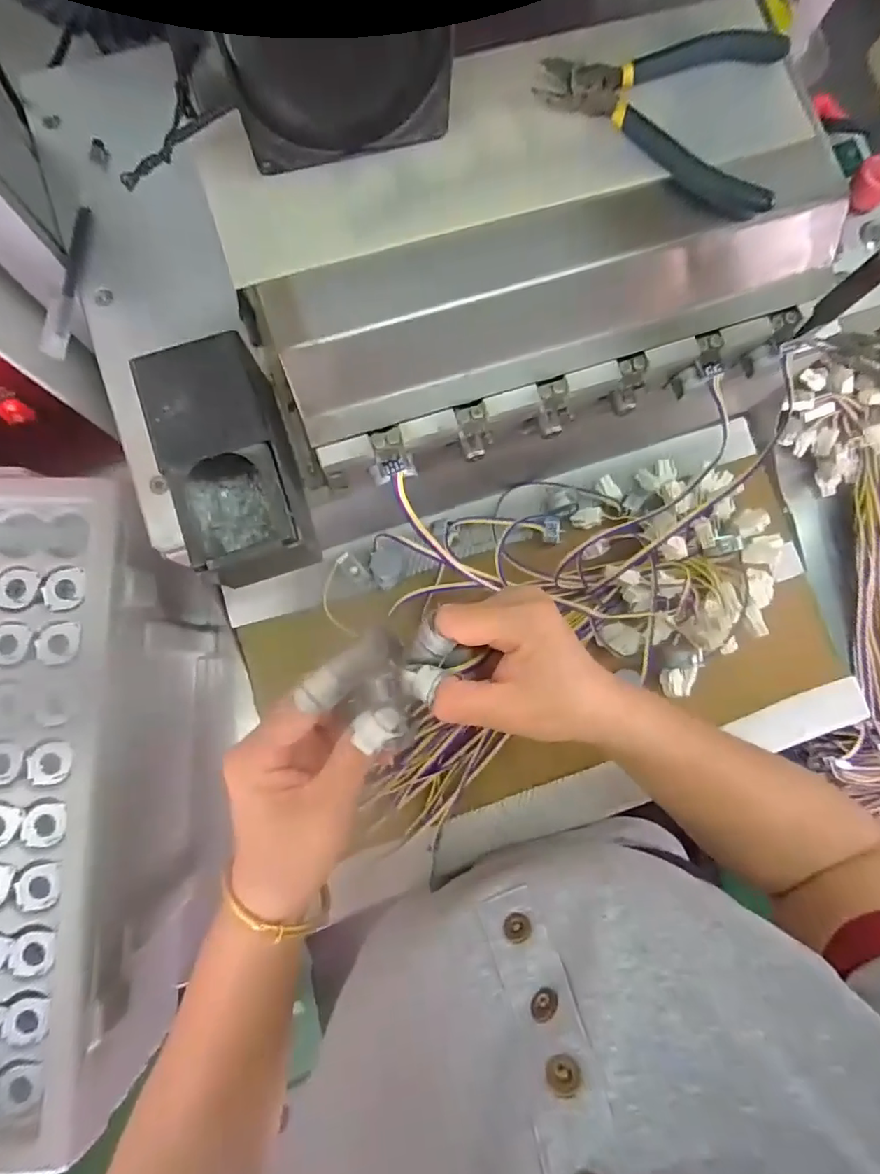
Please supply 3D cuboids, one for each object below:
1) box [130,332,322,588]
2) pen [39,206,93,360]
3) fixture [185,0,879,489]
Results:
[{"bbox_3d":[-0.104,-0.058,0.290,0.061,0.061,0.116,-17,85,-5],"label":"box"},{"bbox_3d":[-0.223,-0.183,0.332,0.013,0.009,0.094,8,83,-2],"label":"pen"},{"bbox_3d":[0.052,-0.165,0.280,0.294,0.060,0.173,-18,85,-5],"label":"fixture"}]

